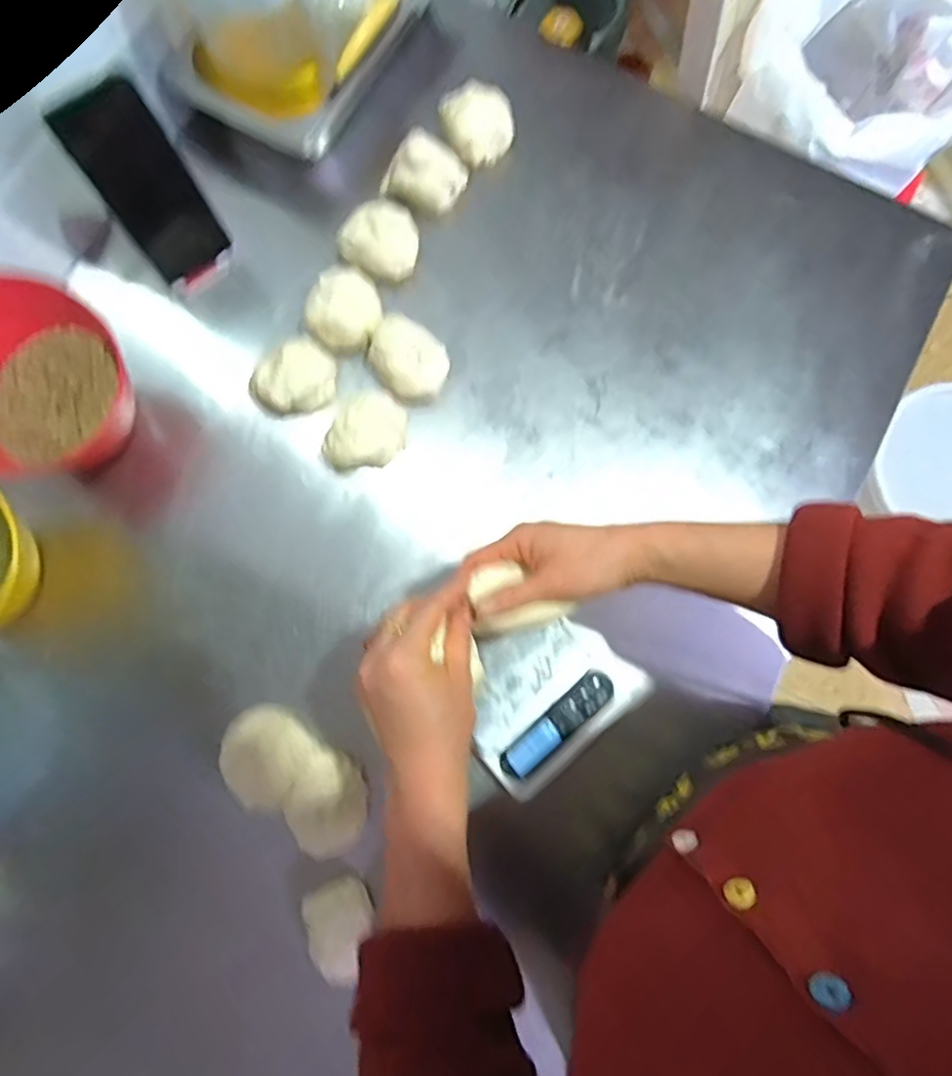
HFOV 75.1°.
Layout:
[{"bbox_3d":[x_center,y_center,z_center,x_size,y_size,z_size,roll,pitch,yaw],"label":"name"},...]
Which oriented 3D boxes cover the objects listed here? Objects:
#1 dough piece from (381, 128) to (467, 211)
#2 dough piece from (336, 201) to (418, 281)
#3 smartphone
[{"bbox_3d":[-0.051,-0.369,0.626,0.078,0.055,0.055,22,79,4],"label":"dough piece"},{"bbox_3d":[-0.095,-0.294,0.615,0.075,0.044,0.068,15,79,2],"label":"dough piece"},{"bbox_3d":[-0.282,-0.301,0.536,0.071,0.153,0.007,-37,62,-8],"label":"smartphone"}]

